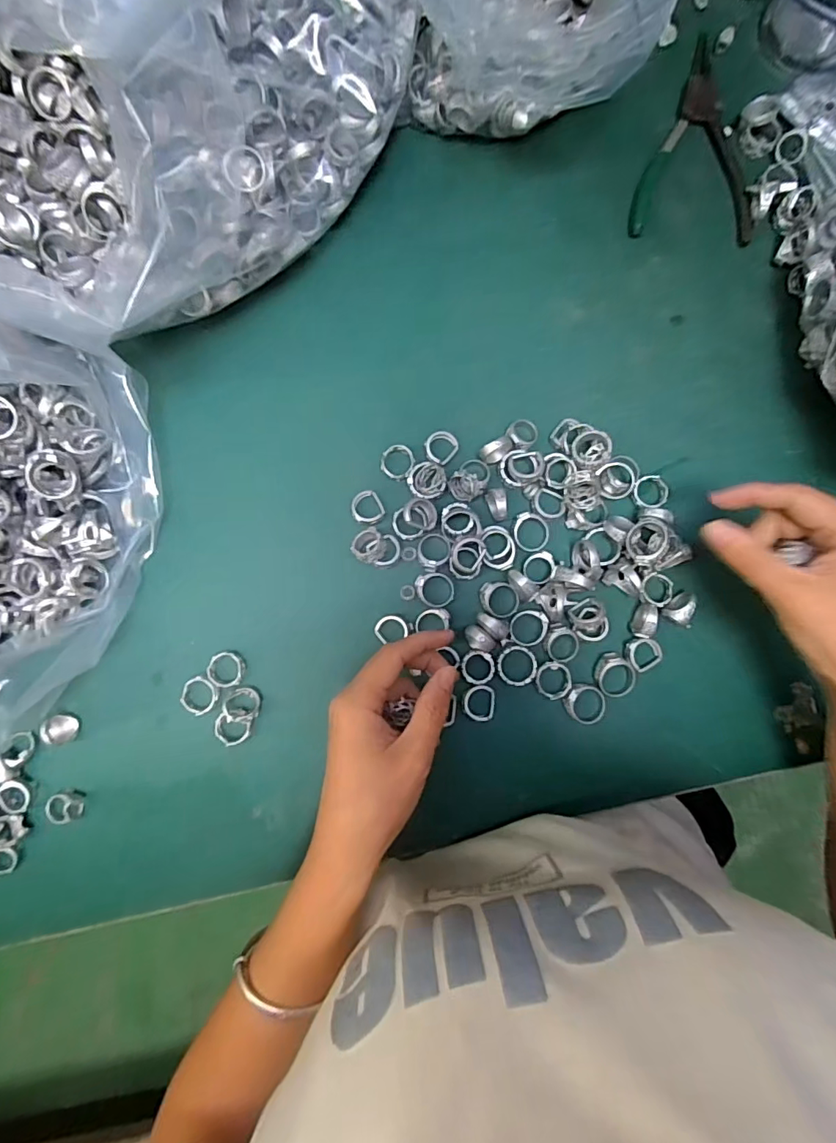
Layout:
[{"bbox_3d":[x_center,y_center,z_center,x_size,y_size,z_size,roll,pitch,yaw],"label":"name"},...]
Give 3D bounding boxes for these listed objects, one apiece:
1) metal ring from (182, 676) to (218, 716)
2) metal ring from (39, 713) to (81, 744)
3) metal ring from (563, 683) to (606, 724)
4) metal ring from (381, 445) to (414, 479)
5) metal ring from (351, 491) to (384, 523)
[{"bbox_3d":[-0.148,0.084,0.350,0.023,0.007,0.024,0,86,-1],"label":"metal ring"},{"bbox_3d":[-0.238,0.105,0.345,0.014,0.020,0.020,-19,86,-2],"label":"metal ring"},{"bbox_3d":[0.113,0.089,0.348,0.028,0.011,0.024,43,86,2],"label":"metal ring"},{"bbox_3d":[-0.014,-0.077,0.365,0.023,0.004,0.023,0,86,-1],"label":"metal ring"},{"bbox_3d":[-0.036,-0.045,0.363,0.021,0.006,0.023,0,86,-1],"label":"metal ring"}]

